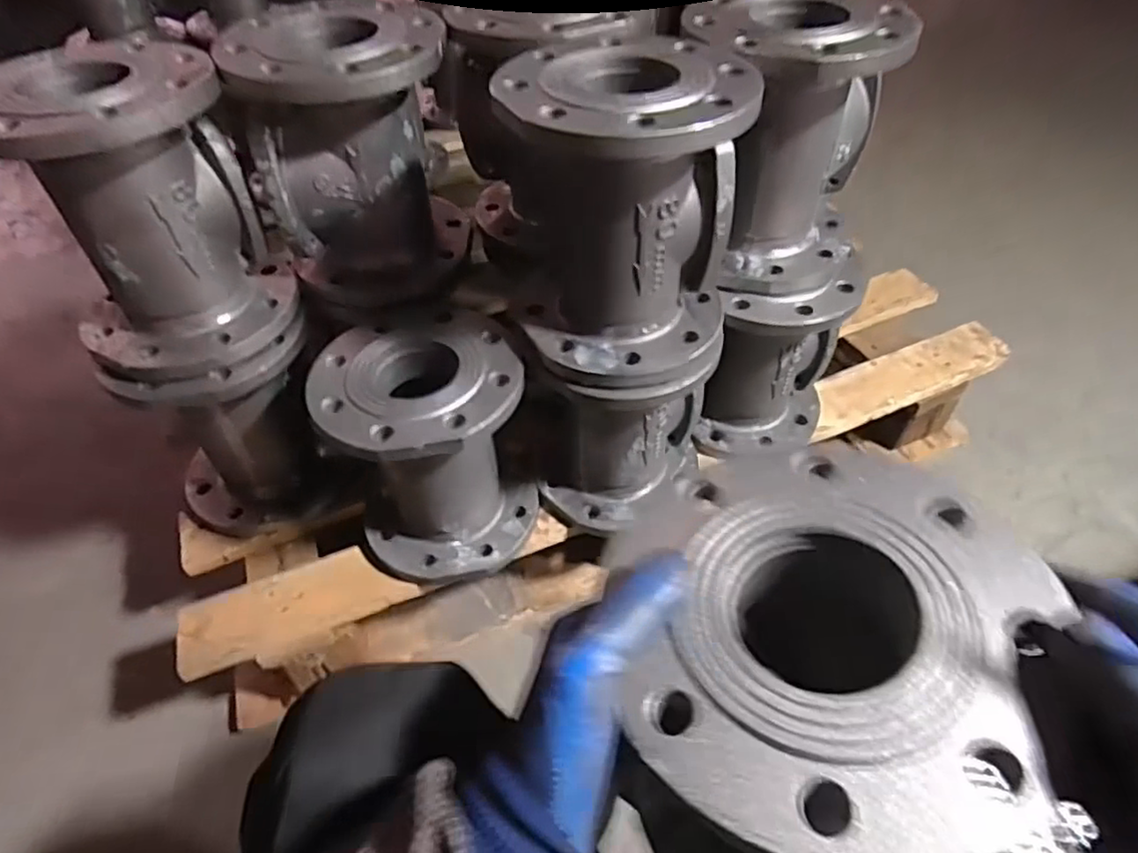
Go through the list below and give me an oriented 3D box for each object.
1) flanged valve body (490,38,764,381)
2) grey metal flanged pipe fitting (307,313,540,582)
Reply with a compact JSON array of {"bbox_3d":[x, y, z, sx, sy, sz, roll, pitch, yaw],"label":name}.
[{"bbox_3d":[0.046,-0.181,0.548,0.181,0.218,0.177,5,49,4],"label":"flanged valve body"},{"bbox_3d":[-0.139,0.026,0.674,0.193,0.217,0.170,-10,49,-9],"label":"grey metal flanged pipe fitting"}]

